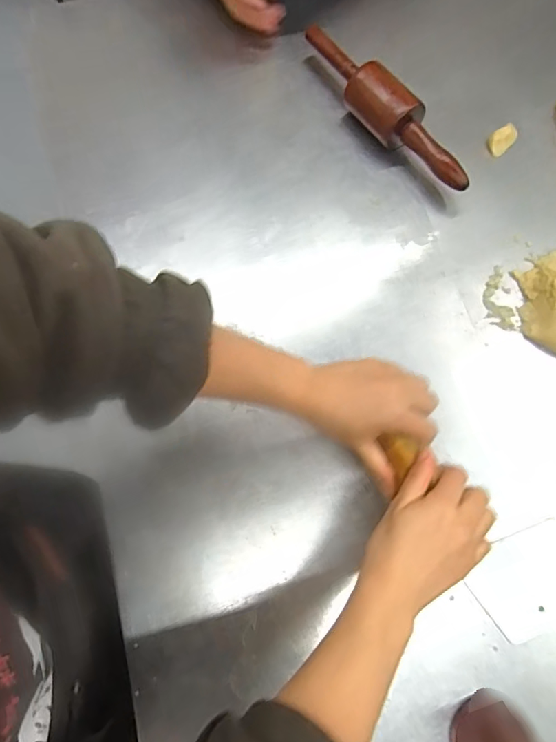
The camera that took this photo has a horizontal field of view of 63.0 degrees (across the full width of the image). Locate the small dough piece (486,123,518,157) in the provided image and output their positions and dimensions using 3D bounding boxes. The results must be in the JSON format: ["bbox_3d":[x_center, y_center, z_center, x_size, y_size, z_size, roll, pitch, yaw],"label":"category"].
[{"bbox_3d":[0.289,-0.298,0.586,0.028,0.023,0.037,34,76,9],"label":"small dough piece"}]

